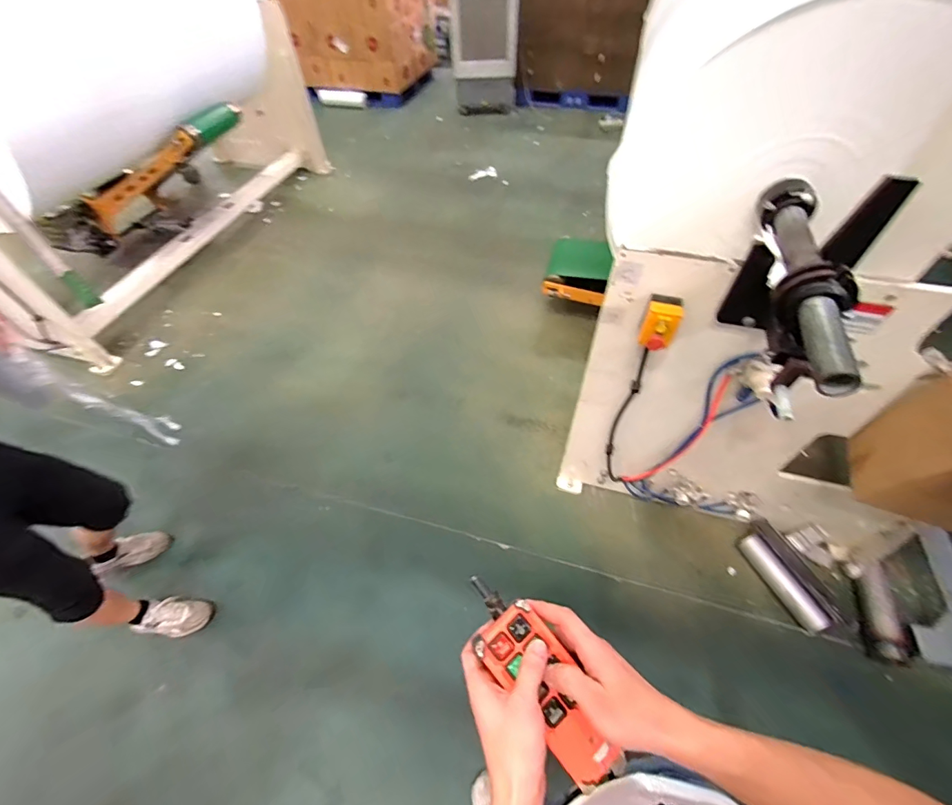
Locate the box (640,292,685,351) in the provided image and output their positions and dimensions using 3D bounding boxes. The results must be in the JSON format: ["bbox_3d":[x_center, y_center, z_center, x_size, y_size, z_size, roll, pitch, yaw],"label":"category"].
[{"bbox_3d":[0.447,-0.194,1.014,0.081,0.115,0.108,19,56,16],"label":"box"}]

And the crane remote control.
[{"bbox_3d":[0.059,0.275,0.426,0.069,0.040,0.196,-30,69,-20],"label":"crane remote control"}]

